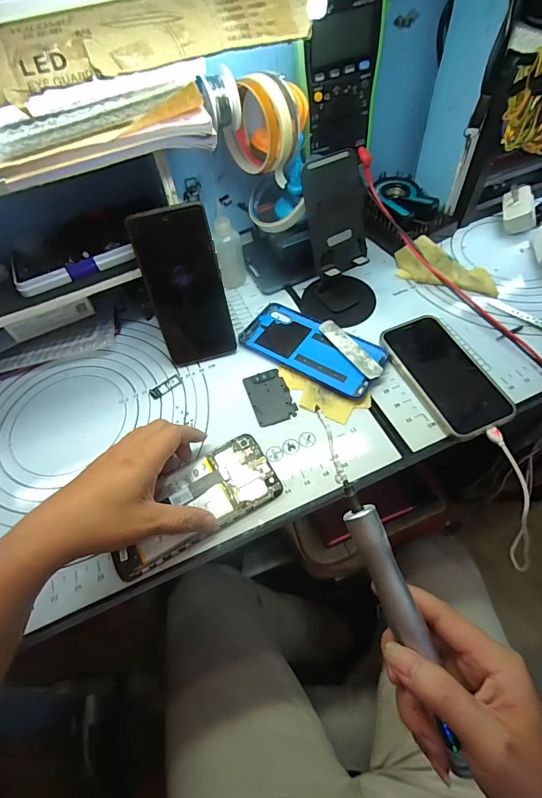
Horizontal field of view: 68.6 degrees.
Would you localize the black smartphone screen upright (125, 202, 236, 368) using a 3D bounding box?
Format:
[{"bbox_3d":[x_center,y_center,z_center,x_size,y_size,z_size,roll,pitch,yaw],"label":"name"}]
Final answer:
[{"bbox_3d":[-0.087,-0.112,0.417,0.074,0.161,0.007,-16,34,-5],"label":"black smartphone screen upright"}]

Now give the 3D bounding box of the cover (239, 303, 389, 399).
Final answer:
[{"bbox_3d":[0.045,-0.060,0.458,0.162,0.009,0.076,29,62,22],"label":"cover"}]

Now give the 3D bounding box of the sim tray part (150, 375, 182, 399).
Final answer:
[{"bbox_3d":[-0.119,-0.015,0.447,0.038,0.004,0.014,-35,60,-18],"label":"sim tray part"}]

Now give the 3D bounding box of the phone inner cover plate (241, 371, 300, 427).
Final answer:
[{"bbox_3d":[-0.001,-0.004,0.429,0.043,0.004,0.065,-17,56,-7],"label":"phone inner cover plate"}]

